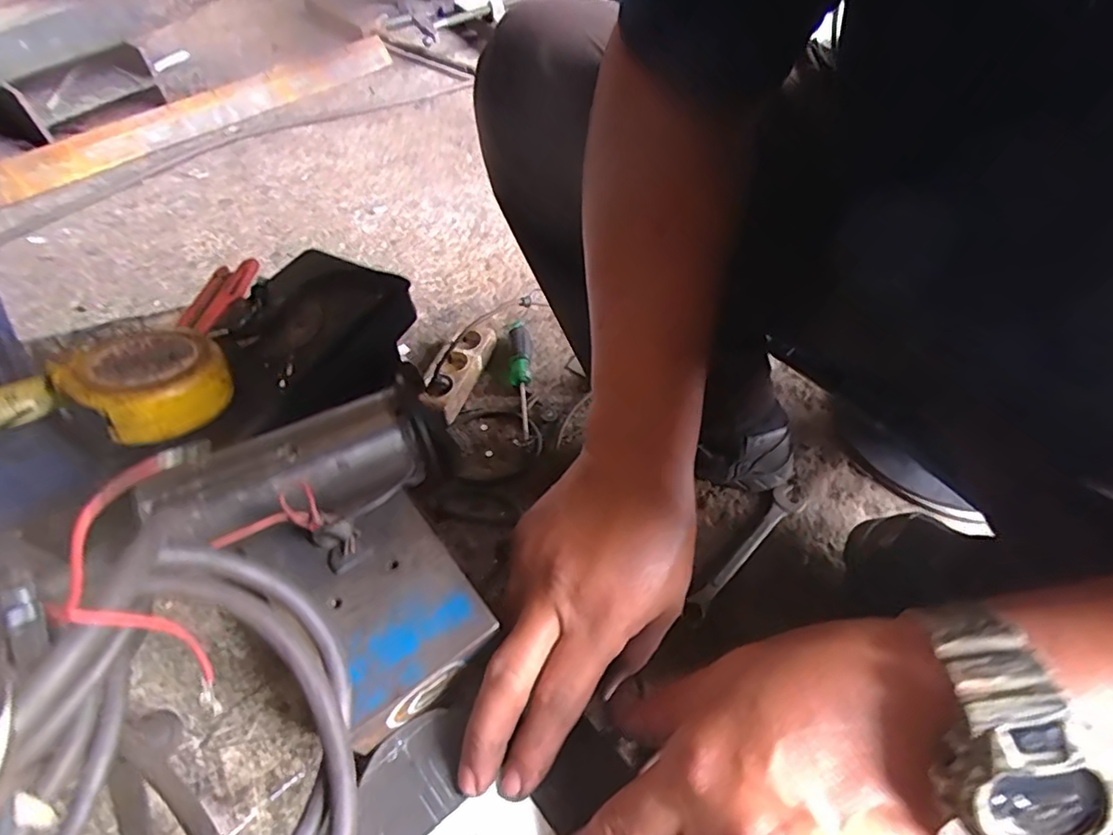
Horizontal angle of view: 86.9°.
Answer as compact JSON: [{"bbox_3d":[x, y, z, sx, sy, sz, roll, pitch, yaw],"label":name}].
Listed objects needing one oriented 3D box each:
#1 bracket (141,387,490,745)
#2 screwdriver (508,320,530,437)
[{"bbox_3d":[-0.103,0.066,0.272,0.125,0.060,0.139,-26,57,-16],"label":"bracket"},{"bbox_3d":[-0.051,-0.071,0.816,0.031,0.034,0.223,-2,53,-3],"label":"screwdriver"}]

